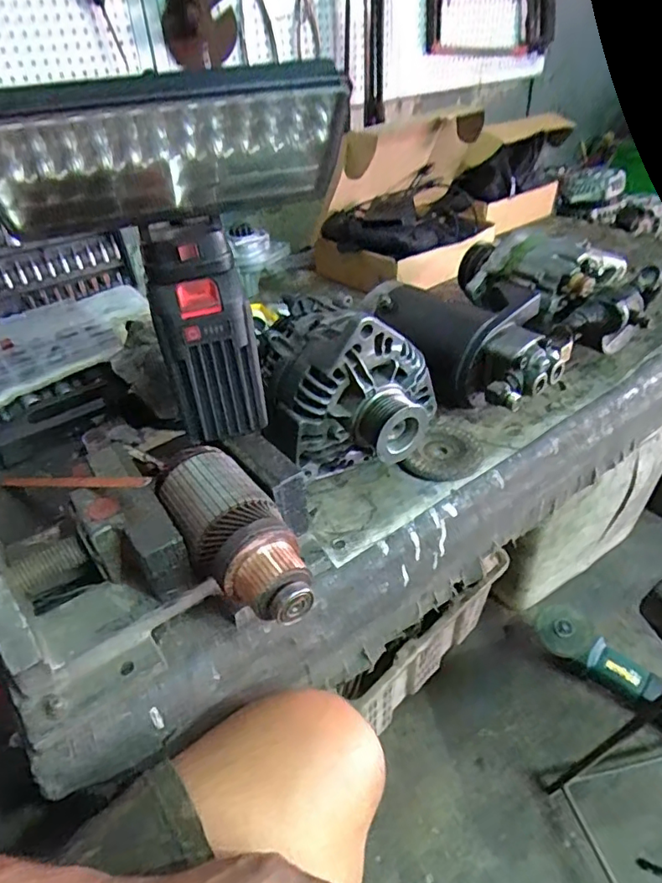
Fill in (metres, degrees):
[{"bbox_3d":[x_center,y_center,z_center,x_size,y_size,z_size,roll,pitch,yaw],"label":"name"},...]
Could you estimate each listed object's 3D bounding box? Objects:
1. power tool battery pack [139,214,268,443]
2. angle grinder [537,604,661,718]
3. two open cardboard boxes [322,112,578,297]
[{"bbox_3d":[-0.101,-0.084,0.454,0.075,0.167,0.055,-11,39,-10],"label":"power tool battery pack"},{"bbox_3d":[0.485,0.388,0.936,0.287,0.086,0.083,24,46,31],"label":"angle grinder"},{"bbox_3d":[0.239,-0.497,1.046,0.212,0.221,0.617,25,46,32],"label":"two open cardboard boxes"}]

